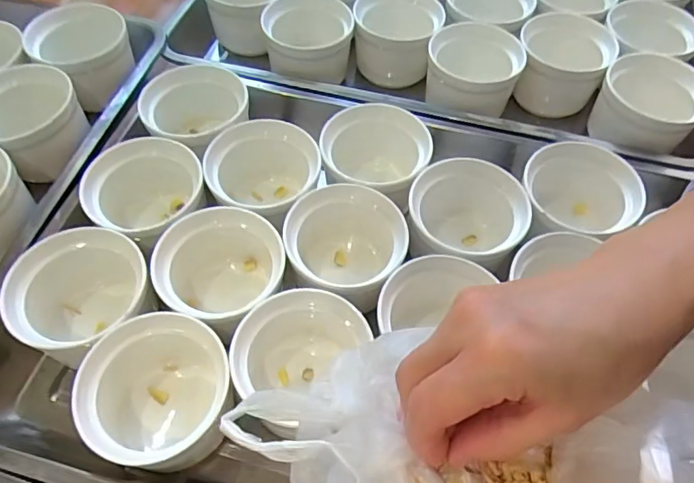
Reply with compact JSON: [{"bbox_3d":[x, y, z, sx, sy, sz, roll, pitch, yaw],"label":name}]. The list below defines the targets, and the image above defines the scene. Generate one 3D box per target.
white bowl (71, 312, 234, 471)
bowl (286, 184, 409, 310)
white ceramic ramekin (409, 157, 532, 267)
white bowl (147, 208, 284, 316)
[{"bbox_3d":[-0.129,0.110,0.370,0.097,0.072,0.094,0,57,-1],"label":"white bowl"},{"bbox_3d":[-0.001,0.008,0.437,0.093,0.067,0.107,5,57,2],"label":"bowl"},{"bbox_3d":[0.100,-0.012,0.456,0.097,0.067,0.100,10,58,5],"label":"white ceramic ramekin"},{"bbox_3d":[-0.099,0.031,0.428,0.098,0.078,0.089,-13,58,-9],"label":"white bowl"}]

